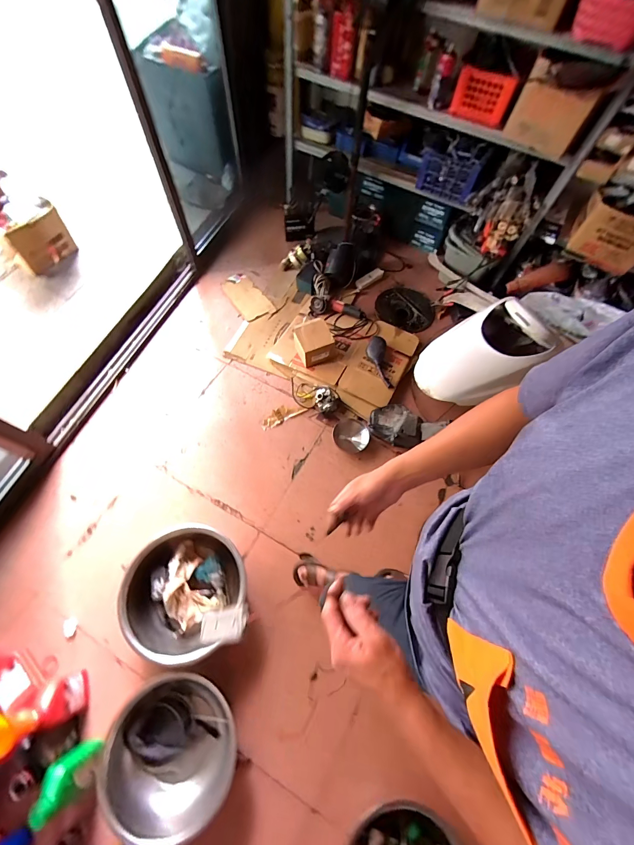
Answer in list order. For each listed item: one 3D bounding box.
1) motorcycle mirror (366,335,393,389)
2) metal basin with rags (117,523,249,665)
[{"bbox_3d":[0.308,-0.303,1.625,0.104,0.051,0.259,-4,66,-5],"label":"motorcycle mirror"},{"bbox_3d":[-0.453,0.584,1.165,0.385,0.140,0.397,1,65,-2],"label":"metal basin with rags"}]

